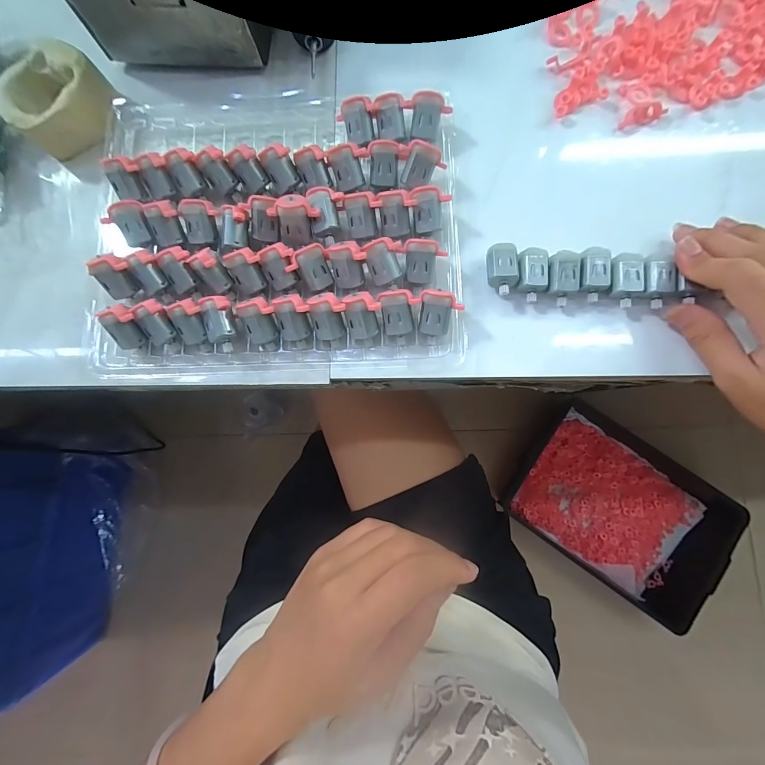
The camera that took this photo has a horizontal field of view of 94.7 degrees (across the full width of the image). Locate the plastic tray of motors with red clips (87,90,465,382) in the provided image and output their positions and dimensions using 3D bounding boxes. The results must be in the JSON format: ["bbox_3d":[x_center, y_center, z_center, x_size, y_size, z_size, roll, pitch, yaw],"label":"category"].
[{"bbox_3d":[-0.072,-0.110,0.239,0.240,0.032,0.209,-3,81,1],"label":"plastic tray of motors with red clips"}]

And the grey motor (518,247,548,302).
[{"bbox_3d":[0.098,-0.071,0.234,0.018,0.014,0.034,1,81,2],"label":"grey motor"}]

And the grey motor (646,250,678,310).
[{"bbox_3d":[0.176,-0.065,0.228,0.018,0.014,0.034,-5,81,1],"label":"grey motor"}]

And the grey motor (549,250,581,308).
[{"bbox_3d":[0.118,-0.068,0.232,0.018,0.015,0.035,3,81,2],"label":"grey motor"}]

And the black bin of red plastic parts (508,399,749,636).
[{"bbox_3d":[0.587,0.310,0.886,0.513,0.112,0.351,33,84,7],"label":"black bin of red plastic parts"}]

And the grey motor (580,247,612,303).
[{"bbox_3d":[0.137,-0.071,0.231,0.019,0.013,0.034,4,81,3],"label":"grey motor"}]

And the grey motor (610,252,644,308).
[{"bbox_3d":[0.157,-0.067,0.230,0.019,0.013,0.034,3,81,2],"label":"grey motor"}]

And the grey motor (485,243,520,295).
[{"bbox_3d":[0.079,-0.074,0.234,0.020,0.017,0.033,3,81,2],"label":"grey motor"}]

